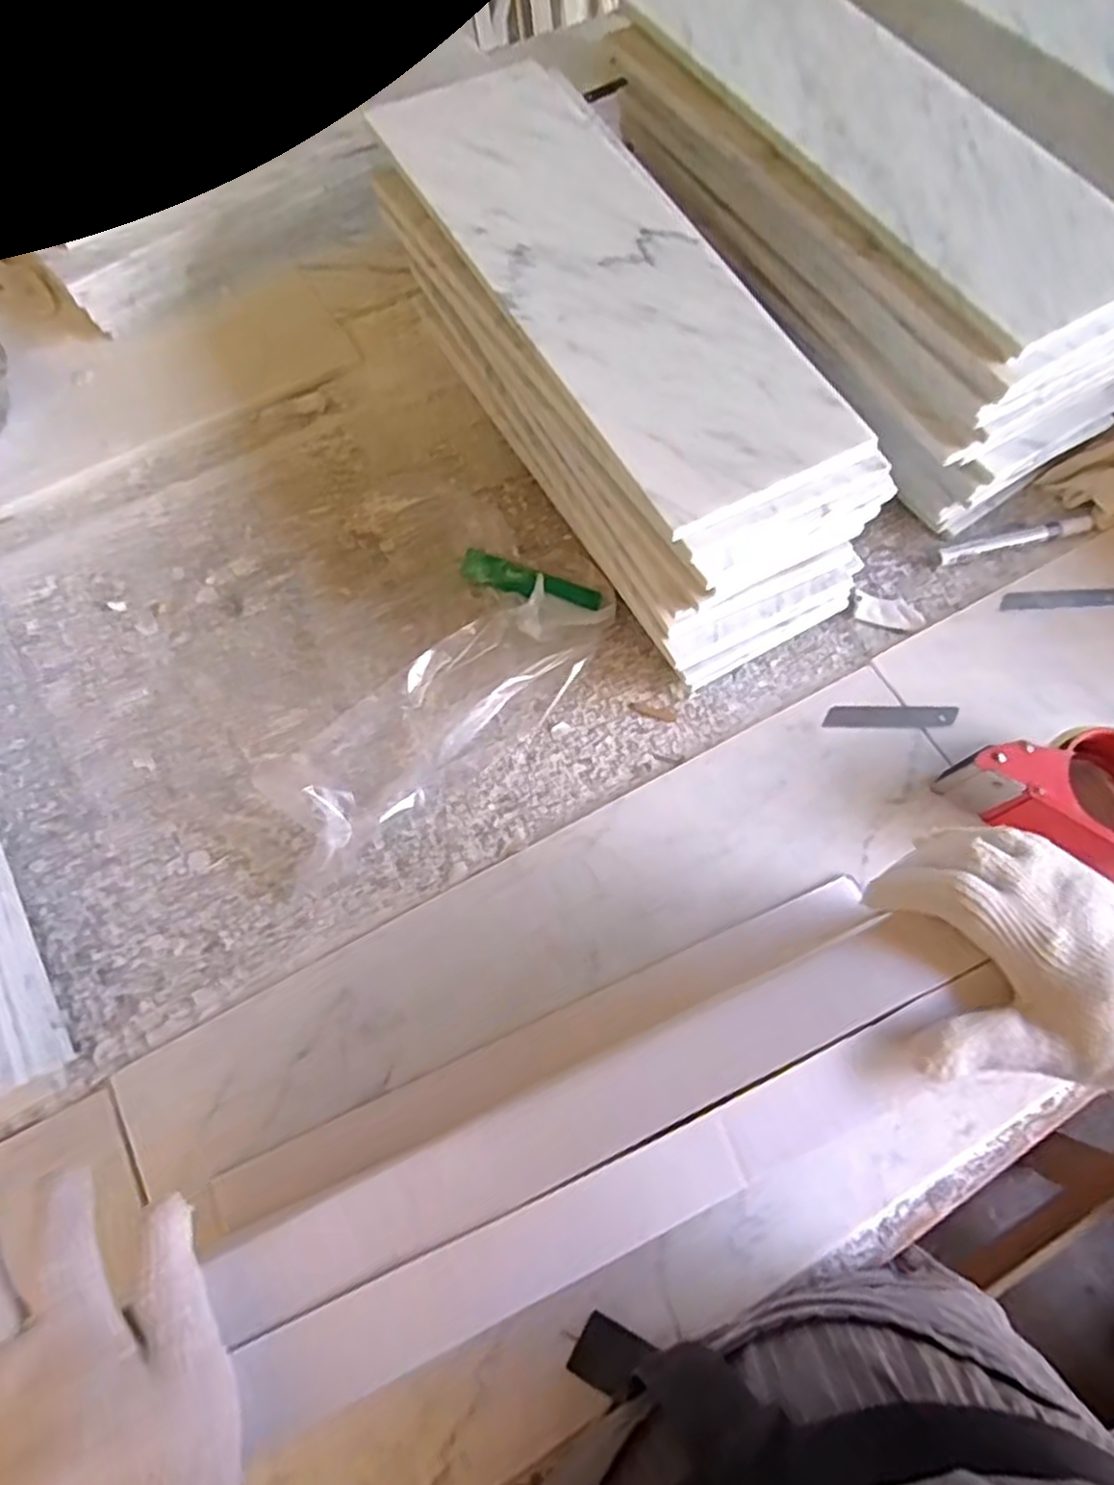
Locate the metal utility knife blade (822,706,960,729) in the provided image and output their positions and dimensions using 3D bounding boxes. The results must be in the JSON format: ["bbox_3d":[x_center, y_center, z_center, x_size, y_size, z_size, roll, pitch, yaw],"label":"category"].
[{"bbox_3d":[0.251,-0.019,0.575,0.098,0.004,0.018,0,61,-2],"label":"metal utility knife blade"}]

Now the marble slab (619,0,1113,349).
[{"bbox_3d":[0.238,-0.455,0.554,0.156,0.018,0.442,-31,72,-10],"label":"marble slab"}]

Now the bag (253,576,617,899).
[{"bbox_3d":[-0.082,-0.029,0.566,0.291,0.040,0.100,-36,72,-12],"label":"bag"}]

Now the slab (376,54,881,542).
[{"bbox_3d":[0.031,-0.329,0.526,0.150,0.016,0.421,-28,71,-9],"label":"slab"}]

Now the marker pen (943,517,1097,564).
[{"bbox_3d":[0.383,-0.171,0.639,0.134,0.012,0.016,-15,69,-4],"label":"marker pen"}]

